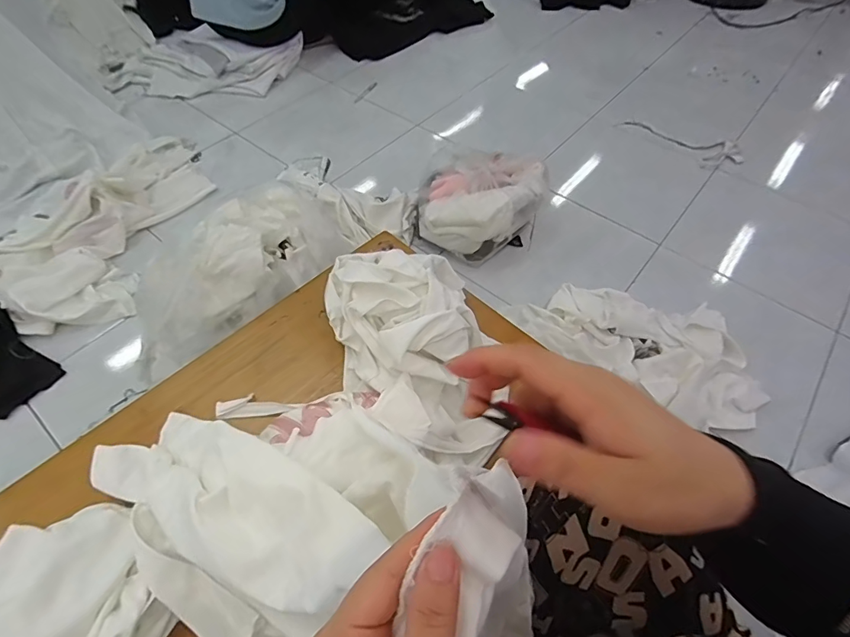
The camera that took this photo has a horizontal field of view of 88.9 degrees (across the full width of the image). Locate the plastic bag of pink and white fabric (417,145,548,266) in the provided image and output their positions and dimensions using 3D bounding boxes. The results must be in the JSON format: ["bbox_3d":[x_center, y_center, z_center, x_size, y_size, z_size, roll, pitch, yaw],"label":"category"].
[{"bbox_3d":[0.122,-0.267,1.046,0.297,0.161,0.239,14,57,10],"label":"plastic bag of pink and white fabric"}]

